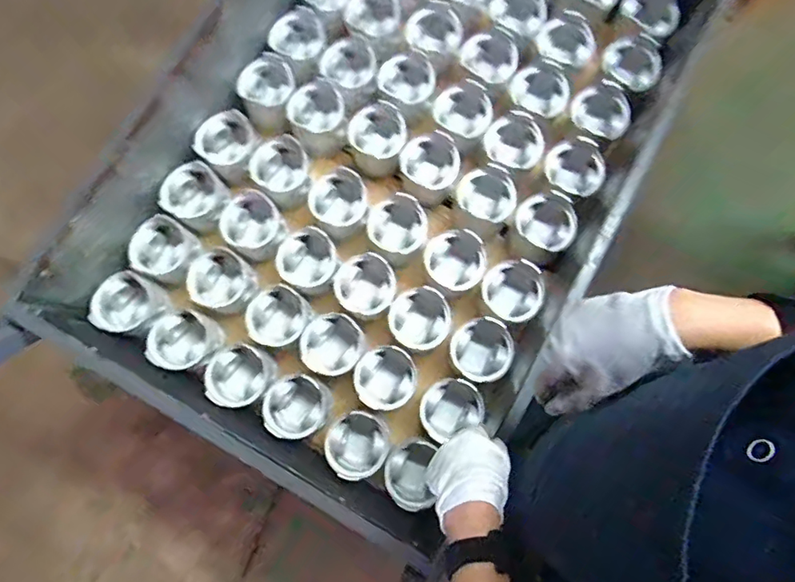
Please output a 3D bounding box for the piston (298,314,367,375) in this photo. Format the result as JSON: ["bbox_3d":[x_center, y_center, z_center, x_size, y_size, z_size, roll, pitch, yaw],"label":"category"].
[{"bbox_3d":[-0.112,0.095,0.923,0.108,0.070,0.101,0,79,1],"label":"piston"}]

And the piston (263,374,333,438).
[{"bbox_3d":[-0.169,0.197,0.905,0.108,0.084,0.099,0,79,1],"label":"piston"}]

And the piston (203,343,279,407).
[{"bbox_3d":[-0.273,0.149,0.924,0.107,0.086,0.105,0,79,1],"label":"piston"}]

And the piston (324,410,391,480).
[{"bbox_3d":[-0.065,0.257,0.883,0.105,0.085,0.100,0,79,1],"label":"piston"}]

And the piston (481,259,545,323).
[{"bbox_3d":[0.210,-0.003,0.942,0.094,0.078,0.106,-43,82,-7],"label":"piston"}]

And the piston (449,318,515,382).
[{"bbox_3d":[0.147,0.103,0.920,0.103,0.084,0.103,0,79,1],"label":"piston"}]

